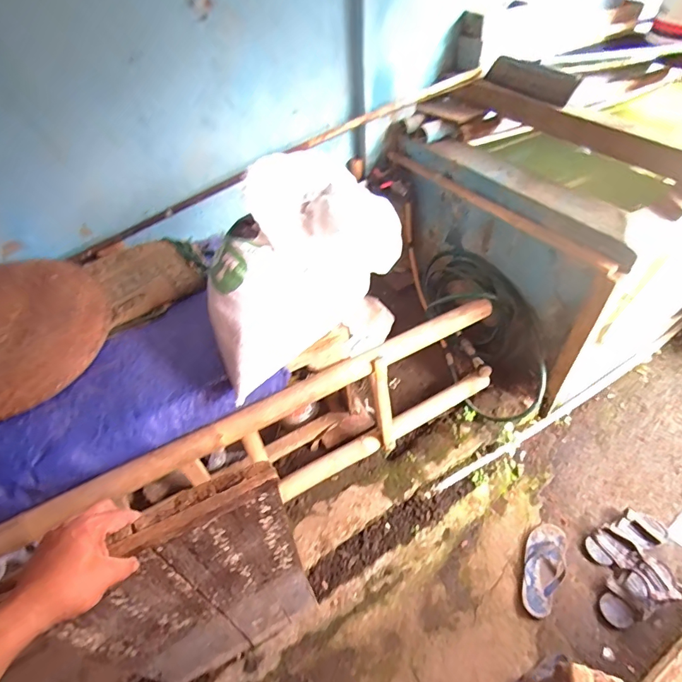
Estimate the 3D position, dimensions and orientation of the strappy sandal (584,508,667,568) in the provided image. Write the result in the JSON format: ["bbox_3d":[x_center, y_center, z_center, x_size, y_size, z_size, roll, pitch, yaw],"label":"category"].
[{"bbox_3d":[0.913,0.625,1.318,0.280,0.054,0.127,-24,50,-16],"label":"strappy sandal"}]

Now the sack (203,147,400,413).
[{"bbox_3d":[-0.142,-0.206,1.091,0.561,0.335,0.335,-34,54,-23],"label":"sack"}]

